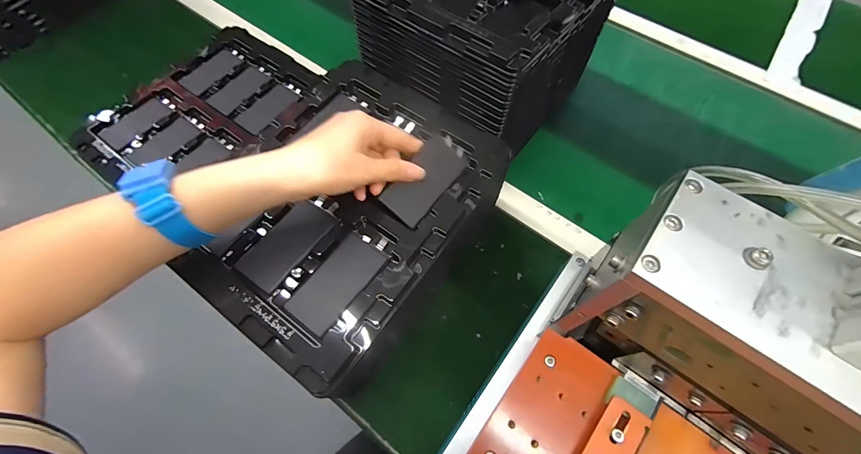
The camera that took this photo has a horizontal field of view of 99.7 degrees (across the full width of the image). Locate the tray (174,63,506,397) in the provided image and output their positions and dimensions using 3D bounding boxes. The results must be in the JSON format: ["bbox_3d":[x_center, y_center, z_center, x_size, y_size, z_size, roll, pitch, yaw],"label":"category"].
[{"bbox_3d":[-0.074,-0.029,0.333,0.215,0.024,0.275,33,68,15],"label":"tray"}]

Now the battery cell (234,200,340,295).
[{"bbox_3d":[-0.125,0.014,0.317,0.042,0.004,0.083,32,68,15],"label":"battery cell"}]

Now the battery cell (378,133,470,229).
[{"bbox_3d":[-0.004,-0.045,0.334,0.043,0.004,0.092,40,72,-5],"label":"battery cell"}]

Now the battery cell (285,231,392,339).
[{"bbox_3d":[-0.073,0.043,0.303,0.044,0.006,0.089,33,68,15],"label":"battery cell"}]

